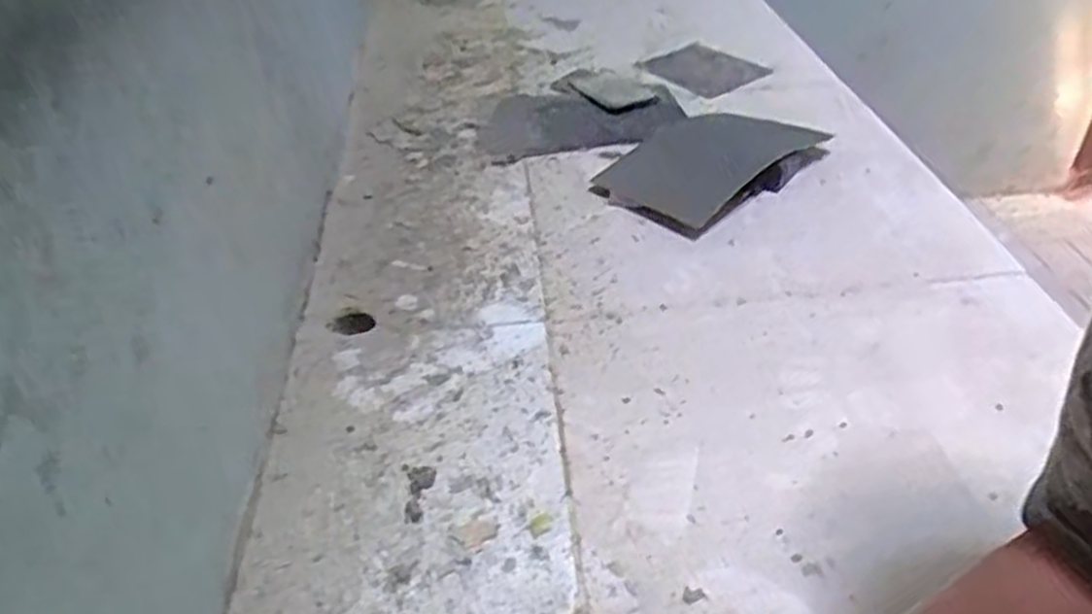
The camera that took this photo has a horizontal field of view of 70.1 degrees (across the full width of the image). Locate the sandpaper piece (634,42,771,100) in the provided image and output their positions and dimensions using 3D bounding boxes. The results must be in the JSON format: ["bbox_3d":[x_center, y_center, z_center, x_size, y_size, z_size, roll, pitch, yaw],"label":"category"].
[{"bbox_3d":[0.203,-0.316,1.029,0.124,0.011,0.143,-33,47,-26],"label":"sandpaper piece"}]

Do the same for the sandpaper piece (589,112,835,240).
[{"bbox_3d":[0.174,-0.156,0.810,0.246,0.027,0.148,-31,46,-29],"label":"sandpaper piece"}]

